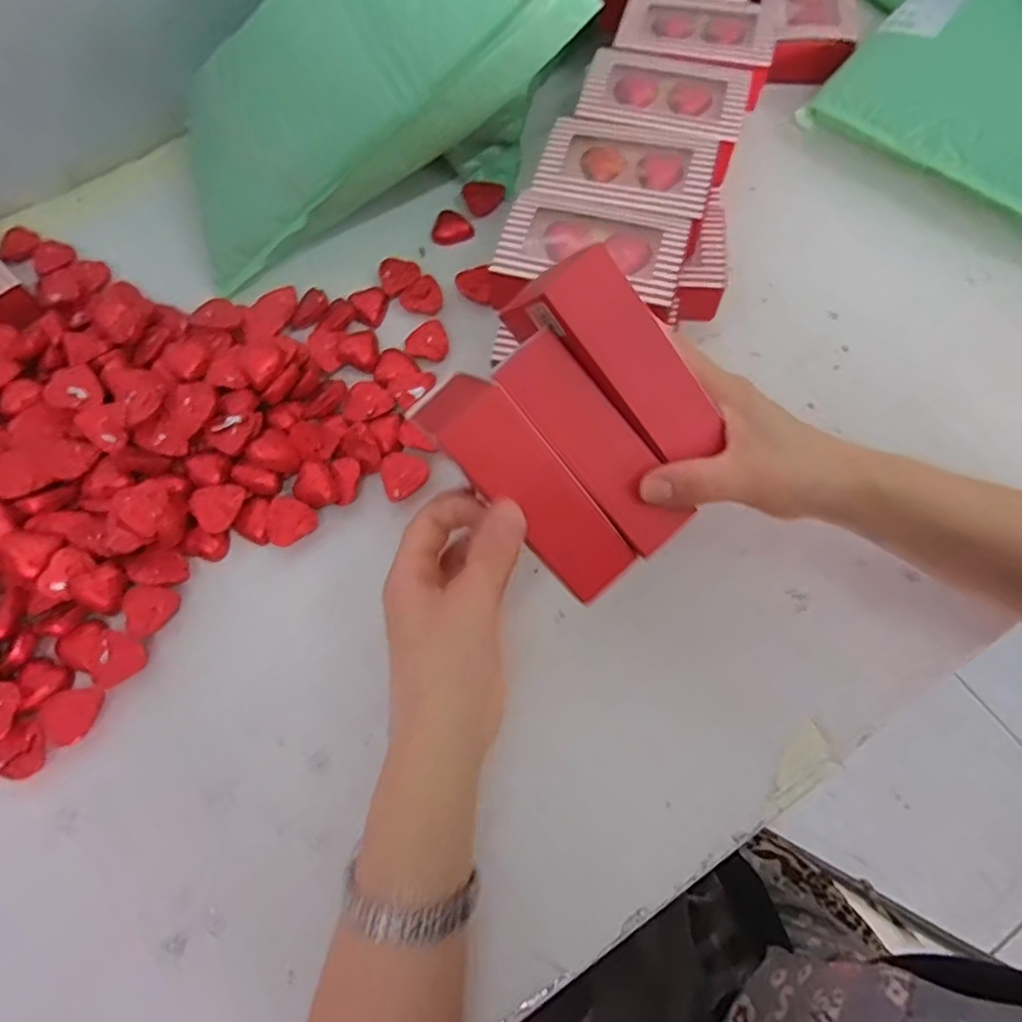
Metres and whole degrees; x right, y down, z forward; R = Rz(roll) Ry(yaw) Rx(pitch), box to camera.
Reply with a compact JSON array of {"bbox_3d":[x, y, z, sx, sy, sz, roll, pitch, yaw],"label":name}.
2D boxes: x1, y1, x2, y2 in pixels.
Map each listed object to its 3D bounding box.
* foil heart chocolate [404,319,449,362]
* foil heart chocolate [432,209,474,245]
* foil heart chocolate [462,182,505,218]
[{"bbox_3d":[-0.061,-0.122,0.455,0.030,0.009,0.030,-1,68,2],"label":"foil heart chocolate"},{"bbox_3d":[-0.049,-0.229,0.503,0.033,0.013,0.024,-22,68,-7],"label":"foil heart chocolate"},{"bbox_3d":[-0.020,-0.254,0.505,0.031,0.009,0.034,-23,69,-7],"label":"foil heart chocolate"}]

